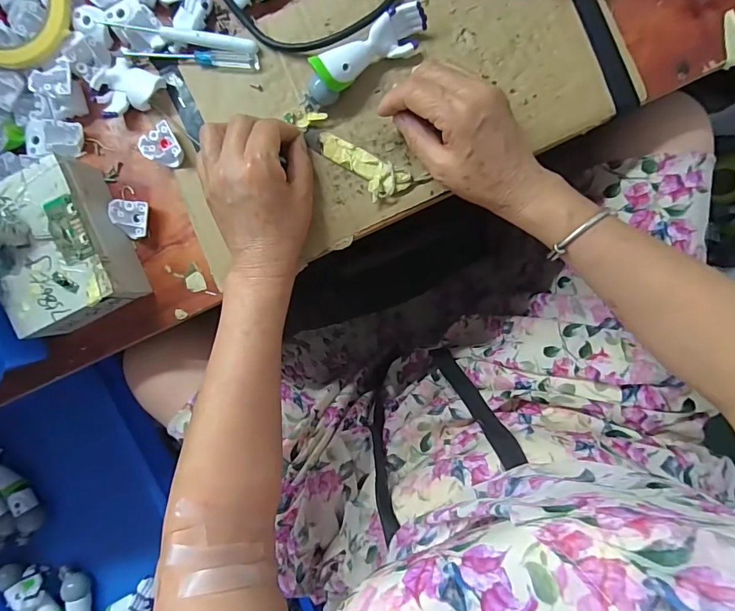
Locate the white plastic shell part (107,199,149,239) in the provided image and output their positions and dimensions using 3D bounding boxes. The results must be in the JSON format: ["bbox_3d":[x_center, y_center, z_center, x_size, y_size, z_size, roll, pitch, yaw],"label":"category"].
[{"bbox_3d":[-0.203,-0.074,0.379,0.029,0.019,0.031,4,95,7],"label":"white plastic shell part"}]

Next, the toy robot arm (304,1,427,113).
[{"bbox_3d":[-0.005,-0.192,0.339,0.109,0.031,0.027,-31,86,7],"label":"toy robot arm"}]

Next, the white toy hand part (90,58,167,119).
[{"bbox_3d":[-0.203,-0.180,0.372,0.049,0.016,0.051,1,95,7],"label":"white toy hand part"}]

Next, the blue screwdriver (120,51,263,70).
[{"bbox_3d":[-0.149,-0.206,0.364,0.120,0.010,0.011,8,96,6],"label":"blue screwdriver"}]

